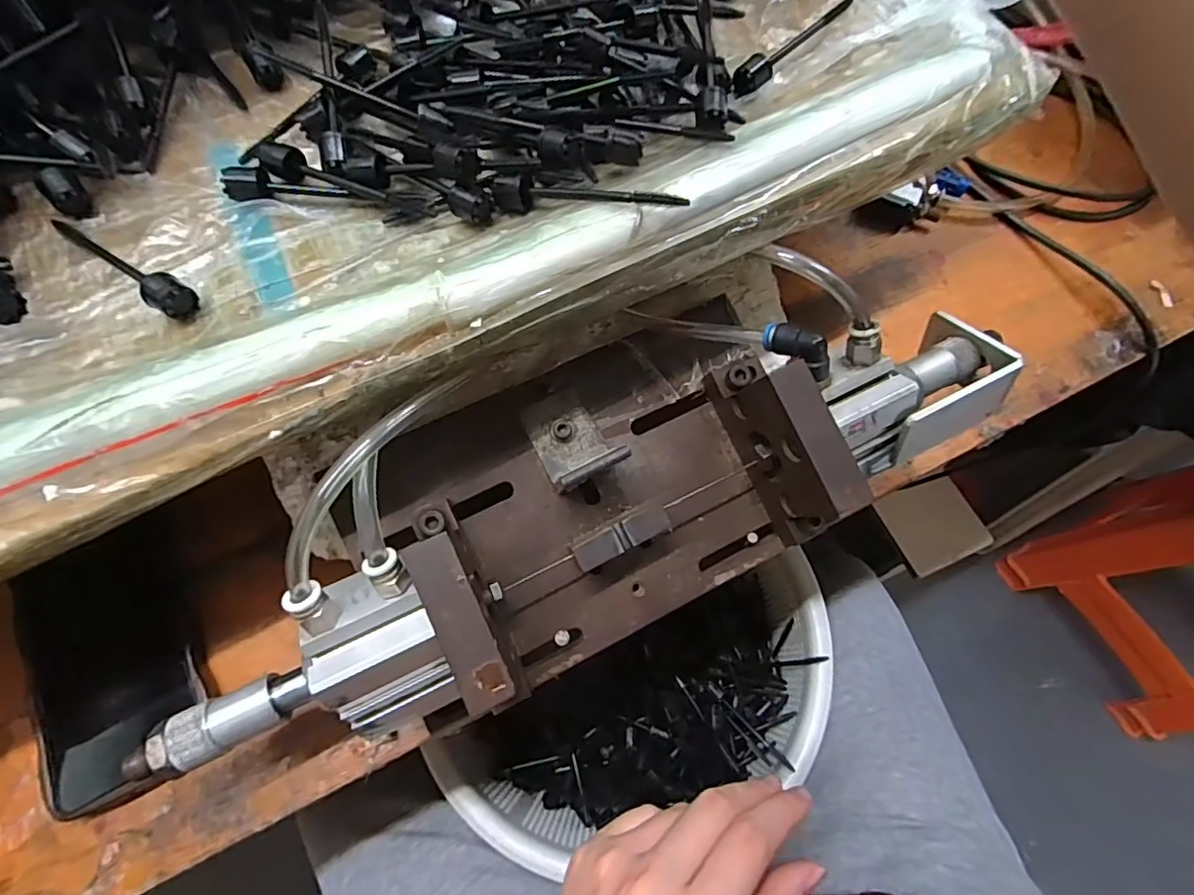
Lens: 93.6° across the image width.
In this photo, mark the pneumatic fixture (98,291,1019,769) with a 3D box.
[{"bbox_3d":[0.001,0.015,0.294,0.433,0.109,0.151,-25,69,-11],"label":"pneumatic fixture"}]

